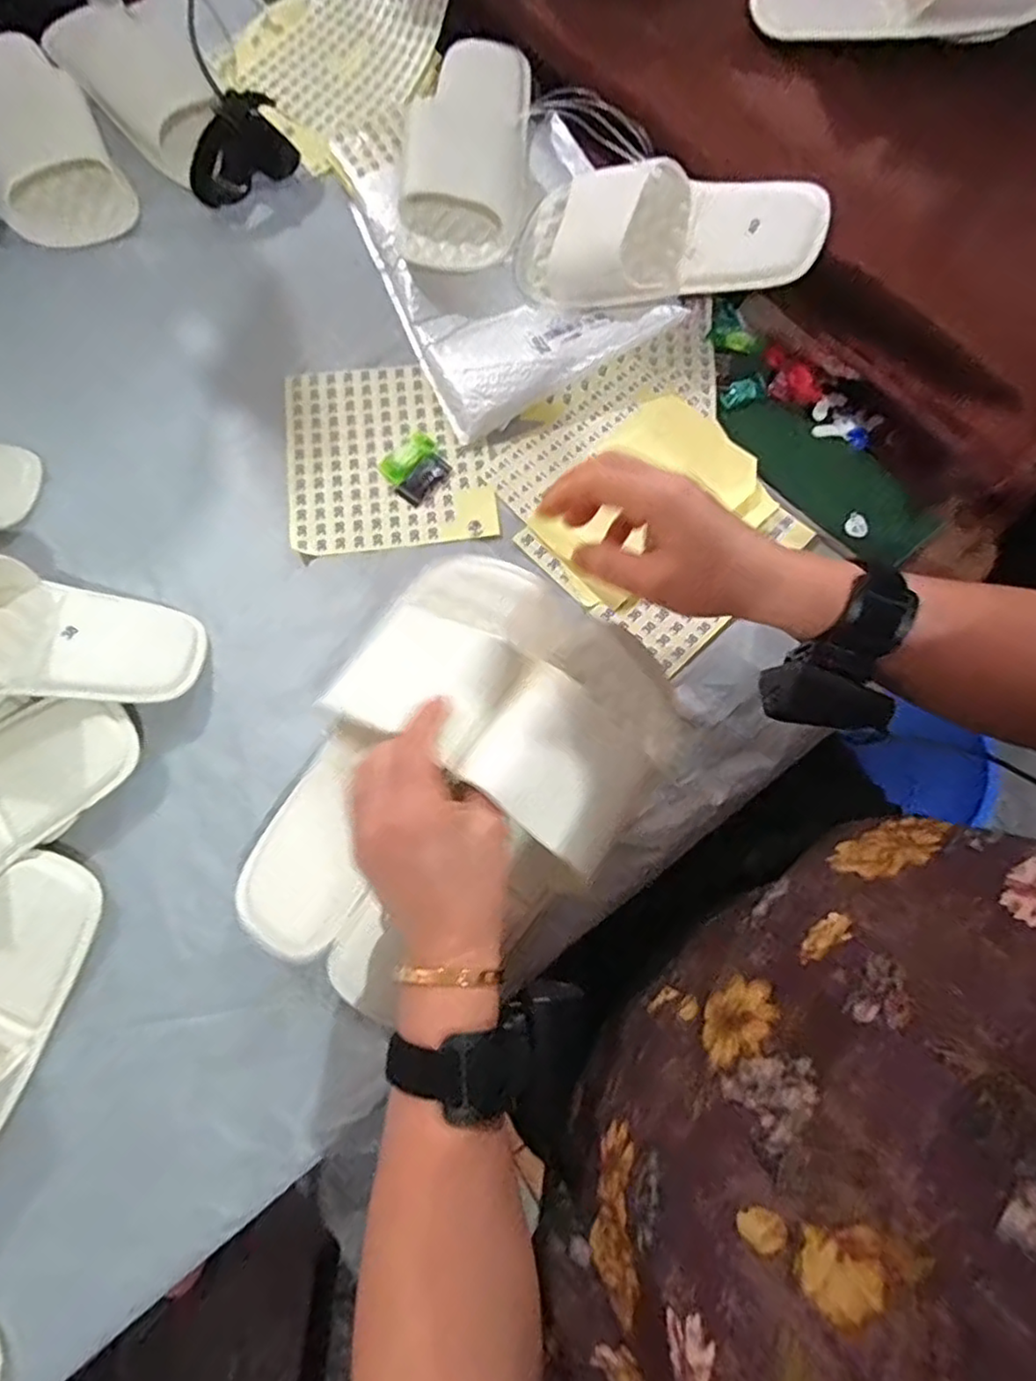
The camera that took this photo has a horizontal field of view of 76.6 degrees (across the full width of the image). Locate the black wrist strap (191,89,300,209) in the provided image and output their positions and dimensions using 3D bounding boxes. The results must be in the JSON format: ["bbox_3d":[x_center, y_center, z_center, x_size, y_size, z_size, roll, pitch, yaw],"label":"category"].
[{"bbox_3d":[-0.251,-0.481,0.586,0.100,0.047,0.047,-34,78,-10],"label":"black wrist strap"}]

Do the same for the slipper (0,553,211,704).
[{"bbox_3d":[-0.336,-0.039,0.428,0.239,0.052,0.097,7,73,-22],"label":"slipper"}]

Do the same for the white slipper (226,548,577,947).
[{"bbox_3d":[-0.072,0.030,0.404,0.113,0.065,0.268,26,79,23],"label":"white slipper"}]

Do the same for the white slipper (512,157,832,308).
[{"bbox_3d":[0.108,-0.349,0.499,0.234,0.064,0.091,10,73,19],"label":"white slipper"}]

